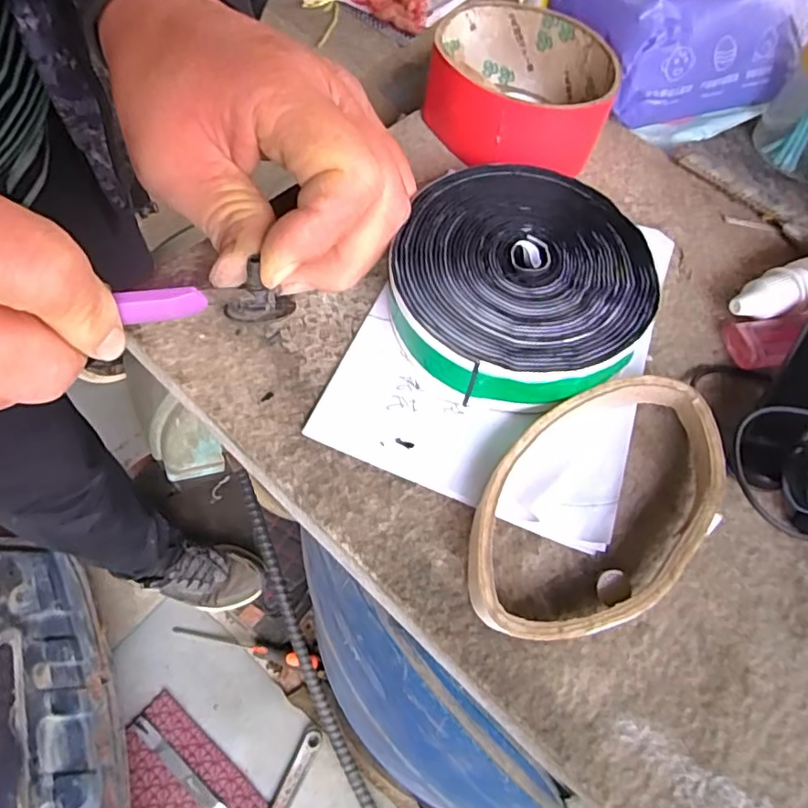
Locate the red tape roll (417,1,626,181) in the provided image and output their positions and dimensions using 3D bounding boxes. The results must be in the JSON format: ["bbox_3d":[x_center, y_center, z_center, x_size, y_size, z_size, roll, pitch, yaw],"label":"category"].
[{"bbox_3d":[0.052,-0.141,0.267,0.081,0.042,0.085,0,56,0],"label":"red tape roll"}]

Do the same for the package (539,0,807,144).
[{"bbox_3d":[0.150,-0.203,0.312,0.142,0.058,0.106,-17,62,-16],"label":"package"}]

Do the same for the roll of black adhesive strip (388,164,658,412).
[{"bbox_3d":[0.043,-0.045,0.215,0.089,0.026,0.096,3,59,-5],"label":"roll of black adhesive strip"}]

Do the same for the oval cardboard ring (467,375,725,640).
[{"bbox_3d":[0.062,0.030,0.185,0.061,0.014,0.106,39,62,16],"label":"oval cardboard ring"}]

